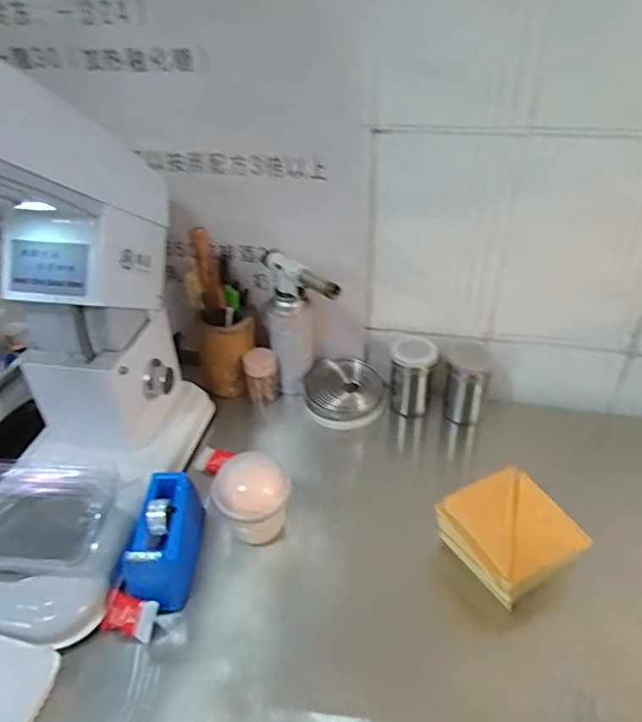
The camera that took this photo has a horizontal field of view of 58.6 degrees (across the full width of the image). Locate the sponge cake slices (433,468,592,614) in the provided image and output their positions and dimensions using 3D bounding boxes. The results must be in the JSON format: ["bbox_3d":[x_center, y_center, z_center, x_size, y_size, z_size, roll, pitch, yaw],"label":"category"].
[{"bbox_3d":[0.221,0.199,0.668,0.132,0.053,0.124,-19,40,-22],"label":"sponge cake slices"}]

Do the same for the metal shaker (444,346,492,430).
[{"bbox_3d":[0.224,0.038,0.876,0.060,0.108,0.066,9,38,14],"label":"metal shaker"}]

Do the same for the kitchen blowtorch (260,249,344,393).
[{"bbox_3d":[-0.040,-0.043,0.875,0.063,0.234,0.171,-18,40,-22],"label":"kitchen blowtorch"}]

